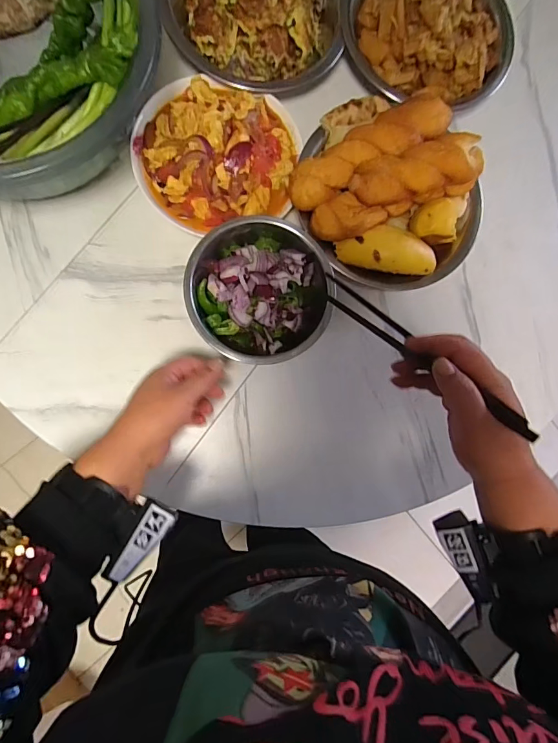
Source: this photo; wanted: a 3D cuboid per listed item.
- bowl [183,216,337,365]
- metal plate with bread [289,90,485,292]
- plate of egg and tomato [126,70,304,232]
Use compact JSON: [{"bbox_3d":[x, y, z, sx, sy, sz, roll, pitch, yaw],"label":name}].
[{"bbox_3d":[-0.024,-0.091,0.476,0.159,0.062,0.165,1,86,-8],"label":"bowl"},{"bbox_3d":[0.132,-0.216,0.483,0.210,0.100,0.229,1,85,-8],"label":"metal plate with bread"},{"bbox_3d":[-0.072,-0.267,0.486,0.194,0.057,0.178,1,86,-8],"label":"plate of egg and tomato"}]

